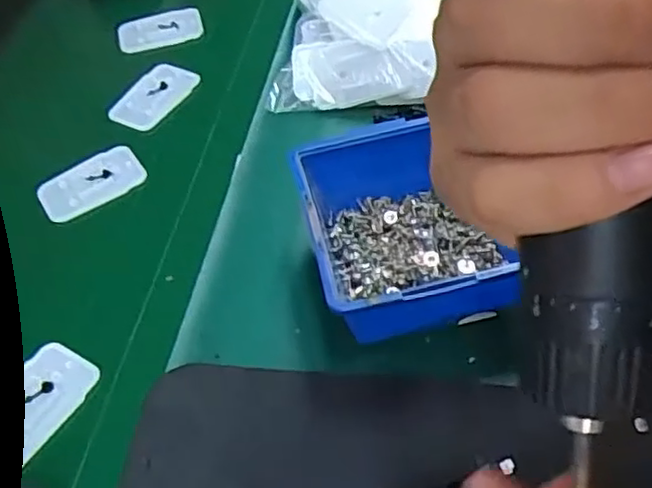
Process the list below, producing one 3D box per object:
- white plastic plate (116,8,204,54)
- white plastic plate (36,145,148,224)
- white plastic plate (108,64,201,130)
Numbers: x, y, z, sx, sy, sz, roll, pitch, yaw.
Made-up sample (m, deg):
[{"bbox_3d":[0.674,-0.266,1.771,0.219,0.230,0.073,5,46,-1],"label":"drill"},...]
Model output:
[{"bbox_3d":[-0.138,-0.179,0.556,0.070,0.009,0.042,-19,51,-11],"label":"white plastic plate"},{"bbox_3d":[-0.159,-0.042,0.453,0.069,0.007,0.040,-33,55,-21],"label":"white plastic plate"},{"bbox_3d":[-0.130,-0.113,0.505,0.038,0.005,0.068,30,63,10],"label":"white plastic plate"}]

